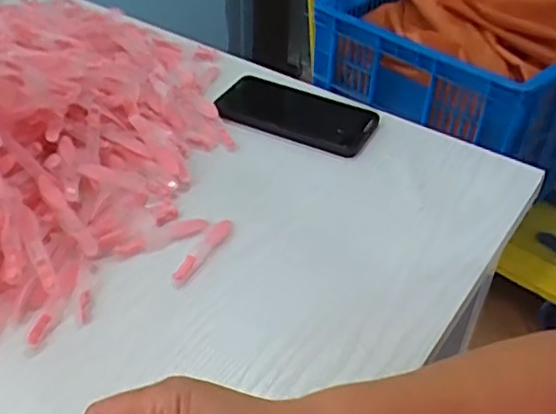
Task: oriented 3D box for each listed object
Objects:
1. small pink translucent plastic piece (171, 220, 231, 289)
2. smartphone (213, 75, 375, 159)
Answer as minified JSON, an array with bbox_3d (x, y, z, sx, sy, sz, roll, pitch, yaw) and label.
[{"bbox_3d":[-0.059,0.035,0.500,0.015,0.009,0.079,21,42,18],"label":"small pink translucent plastic piece"},{"bbox_3d":[0.015,-0.096,0.644,0.167,0.015,0.085,18,44,22],"label":"smartphone"}]

